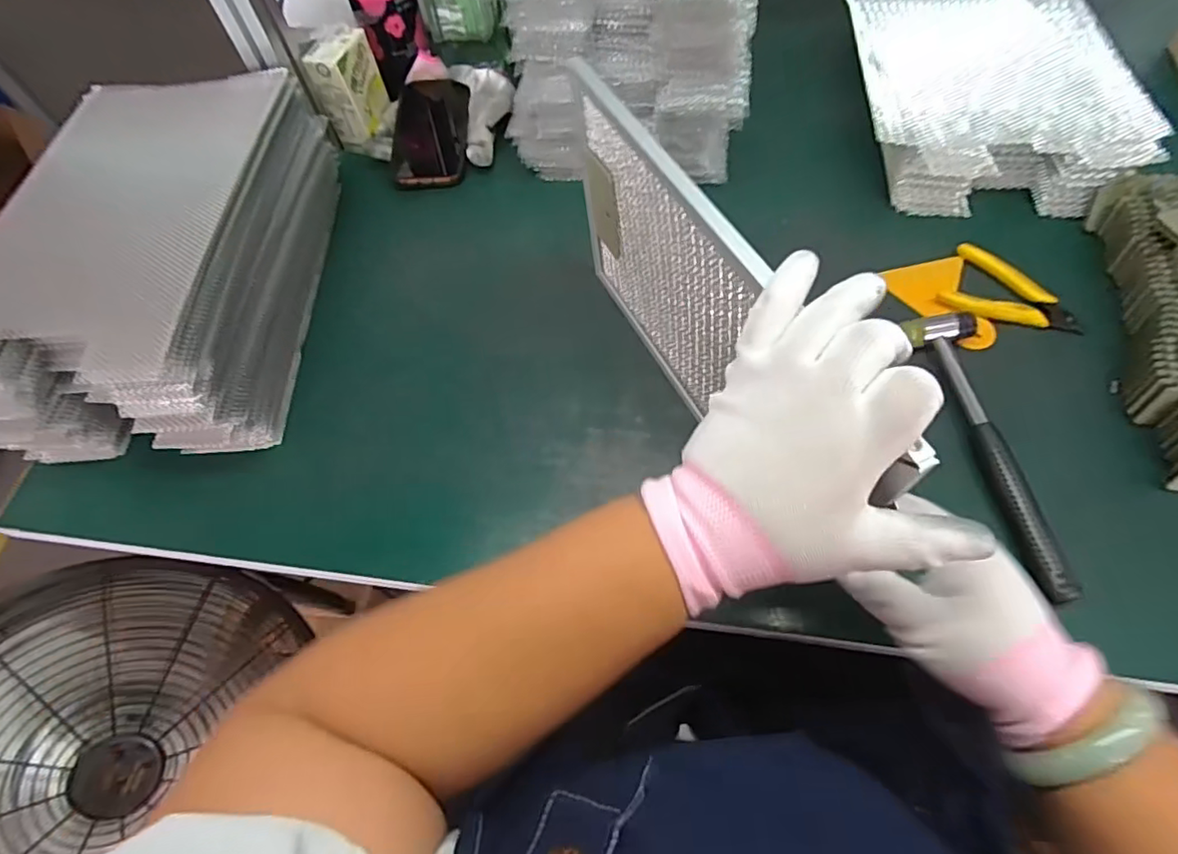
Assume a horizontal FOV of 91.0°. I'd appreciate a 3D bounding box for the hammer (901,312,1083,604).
[{"bbox_3d":[0.310,0.013,0.445,0.054,0.024,0.235,-8,61,0],"label":"hammer"}]

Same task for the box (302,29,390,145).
[{"bbox_3d":[-0.265,-0.382,0.646,0.048,0.087,0.076,16,64,12],"label":"box"}]

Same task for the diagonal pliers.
[{"bbox_3d":[0.368,-0.110,0.510,0.112,0.021,0.079,36,70,21],"label":"diagonal pliers"}]

